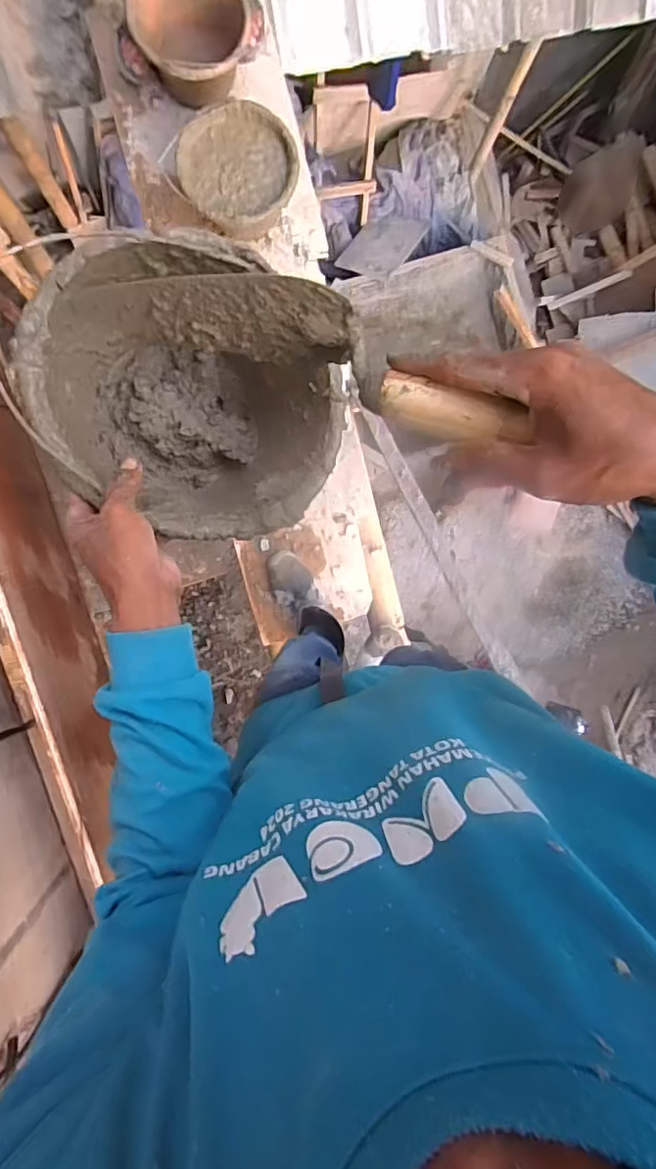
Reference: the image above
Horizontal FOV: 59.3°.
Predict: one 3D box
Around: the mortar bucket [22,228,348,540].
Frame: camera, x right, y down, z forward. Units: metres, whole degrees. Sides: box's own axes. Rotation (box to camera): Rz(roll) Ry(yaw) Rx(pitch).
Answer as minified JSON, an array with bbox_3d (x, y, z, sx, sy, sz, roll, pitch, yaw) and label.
[{"bbox_3d":[-0.112,-0.151,0.513,0.219,0.198,0.231,0,92,-3],"label":"mortar bucket"}]

